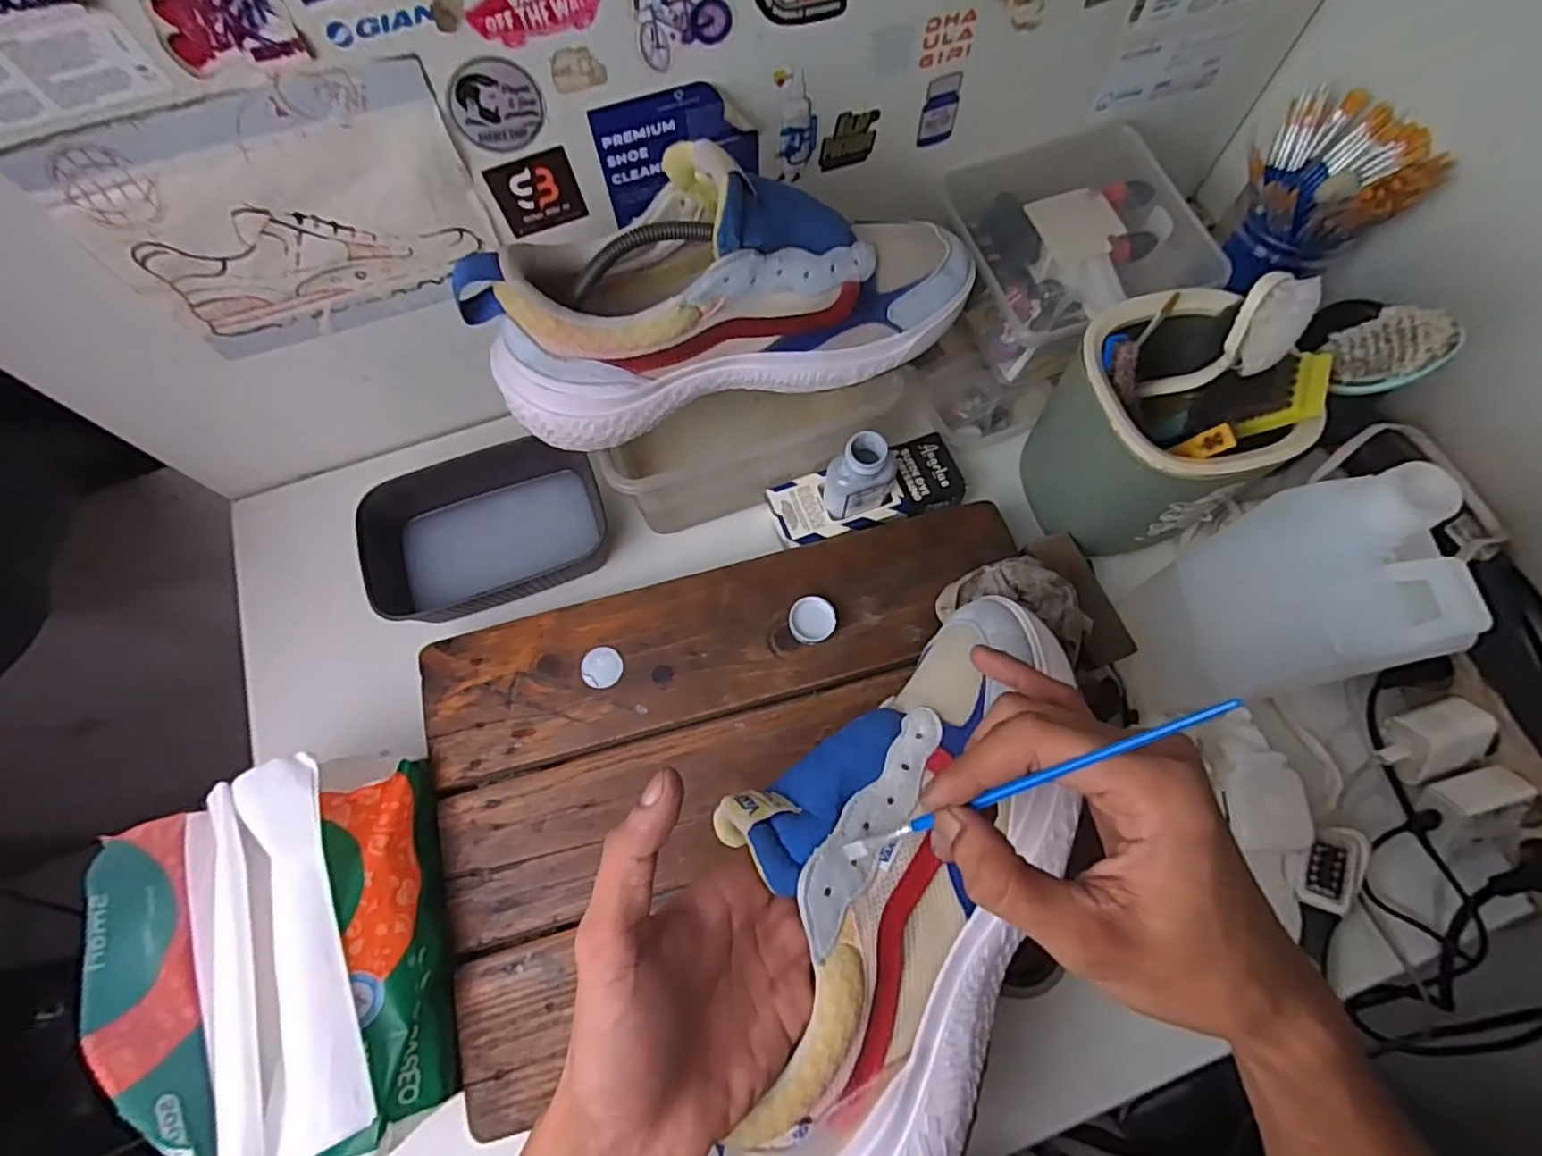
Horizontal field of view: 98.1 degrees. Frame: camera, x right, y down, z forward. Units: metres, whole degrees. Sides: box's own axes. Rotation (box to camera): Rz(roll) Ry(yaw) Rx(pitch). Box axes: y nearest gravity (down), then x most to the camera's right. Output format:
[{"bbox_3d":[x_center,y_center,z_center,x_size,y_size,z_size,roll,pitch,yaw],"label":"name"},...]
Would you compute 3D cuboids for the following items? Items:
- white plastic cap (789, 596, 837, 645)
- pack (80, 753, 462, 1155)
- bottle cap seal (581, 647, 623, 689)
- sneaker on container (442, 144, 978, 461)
[{"bbox_3d":[0.027,0.029,0.446,0.029,0.012,0.030,2,70,1],"label":"white plastic cap"},{"bbox_3d":[-0.256,0.199,0.357,0.131,0.077,0.193,-16,71,-5],"label":"pack"},{"bbox_3d":[-0.112,0.059,0.442,0.027,0.004,0.027,3,70,2],"label":"bottle cap seal"},{"bbox_3d":[-0.018,-0.171,0.383,0.295,0.119,0.089,-16,71,-5],"label":"sneaker on container"}]

